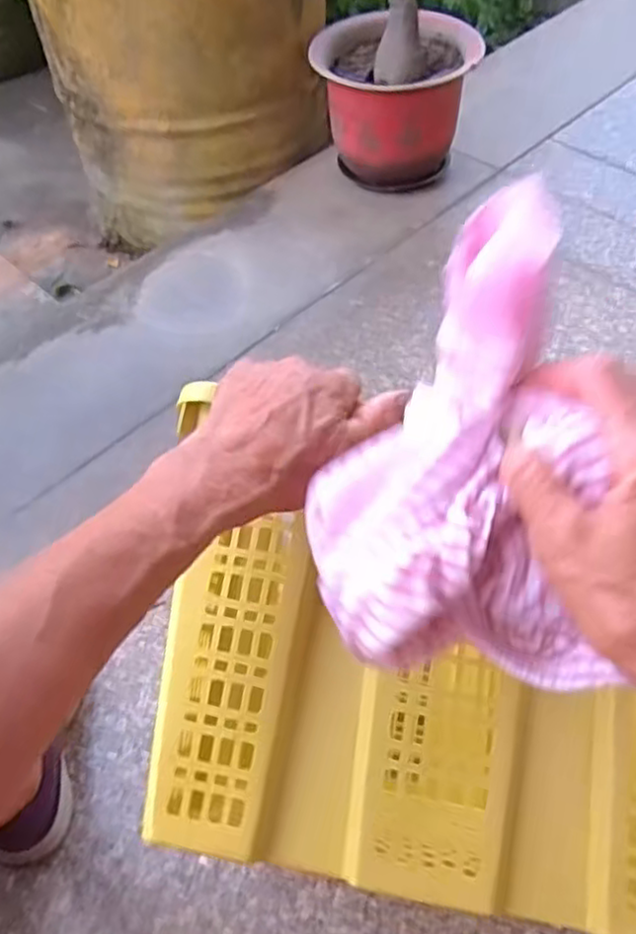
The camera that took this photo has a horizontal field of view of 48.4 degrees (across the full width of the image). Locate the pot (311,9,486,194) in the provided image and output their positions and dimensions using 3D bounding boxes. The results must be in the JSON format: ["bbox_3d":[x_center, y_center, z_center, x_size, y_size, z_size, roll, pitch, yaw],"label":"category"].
[{"bbox_3d":[0.139,-0.690,1.375,0.267,0.250,0.257,-1,54,2],"label":"pot"}]

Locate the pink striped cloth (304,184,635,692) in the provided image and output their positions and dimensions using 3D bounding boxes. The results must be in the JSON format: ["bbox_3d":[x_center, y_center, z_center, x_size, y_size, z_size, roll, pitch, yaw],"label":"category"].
[{"bbox_3d":[0.051,-0.002,0.286,0.105,0.135,0.158,-8,54,-3],"label":"pink striped cloth"}]

